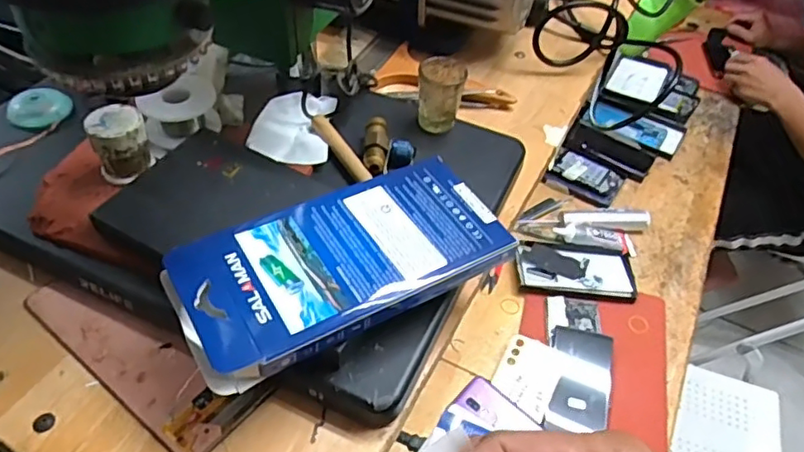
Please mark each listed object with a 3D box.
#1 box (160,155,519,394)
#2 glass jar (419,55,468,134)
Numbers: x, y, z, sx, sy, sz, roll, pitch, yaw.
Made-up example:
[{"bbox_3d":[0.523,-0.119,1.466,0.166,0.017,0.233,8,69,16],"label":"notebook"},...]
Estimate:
[{"bbox_3d":[-0.031,0.016,0.334,0.183,0.020,0.088,-22,52,-23],"label":"box"},{"bbox_3d":[0.030,-0.102,0.470,0.034,0.048,0.035,2,46,-2],"label":"glass jar"}]

